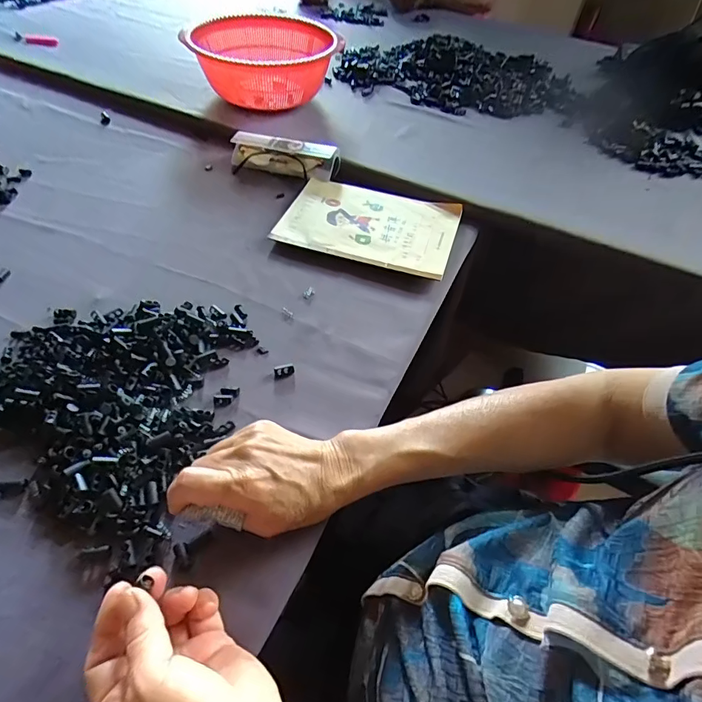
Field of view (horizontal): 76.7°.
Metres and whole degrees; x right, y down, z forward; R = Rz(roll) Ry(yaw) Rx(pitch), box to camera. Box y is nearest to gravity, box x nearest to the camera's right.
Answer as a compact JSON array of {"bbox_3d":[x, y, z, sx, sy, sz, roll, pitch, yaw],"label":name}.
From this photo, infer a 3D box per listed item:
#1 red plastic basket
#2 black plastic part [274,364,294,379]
[{"bbox_3d":[-0.138,-0.459,0.718,0.235,0.101,0.208,36,58,23],"label":"red plastic basket"},{"bbox_3d":[-0.062,0.018,0.411,0.019,0.007,0.012,-6,52,-8],"label":"black plastic part"}]

